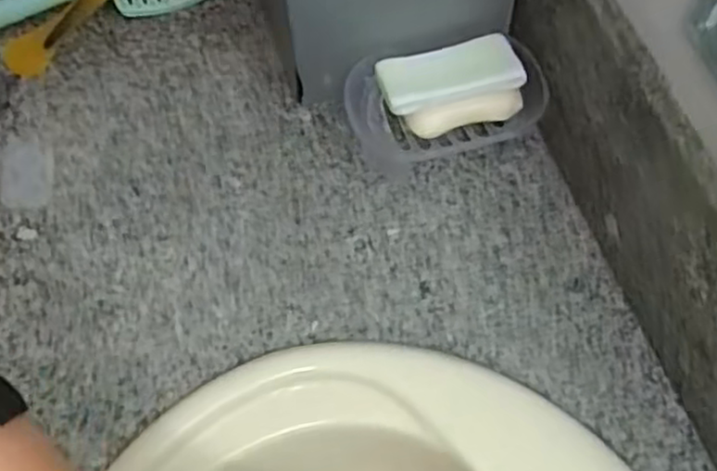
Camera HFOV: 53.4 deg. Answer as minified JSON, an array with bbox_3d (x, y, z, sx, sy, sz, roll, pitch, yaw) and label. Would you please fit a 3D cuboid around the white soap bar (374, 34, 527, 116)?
[{"bbox_3d":[0.070,-0.125,0.550,0.105,0.018,0.053,-11,63,-3],"label":"white soap bar"}]

